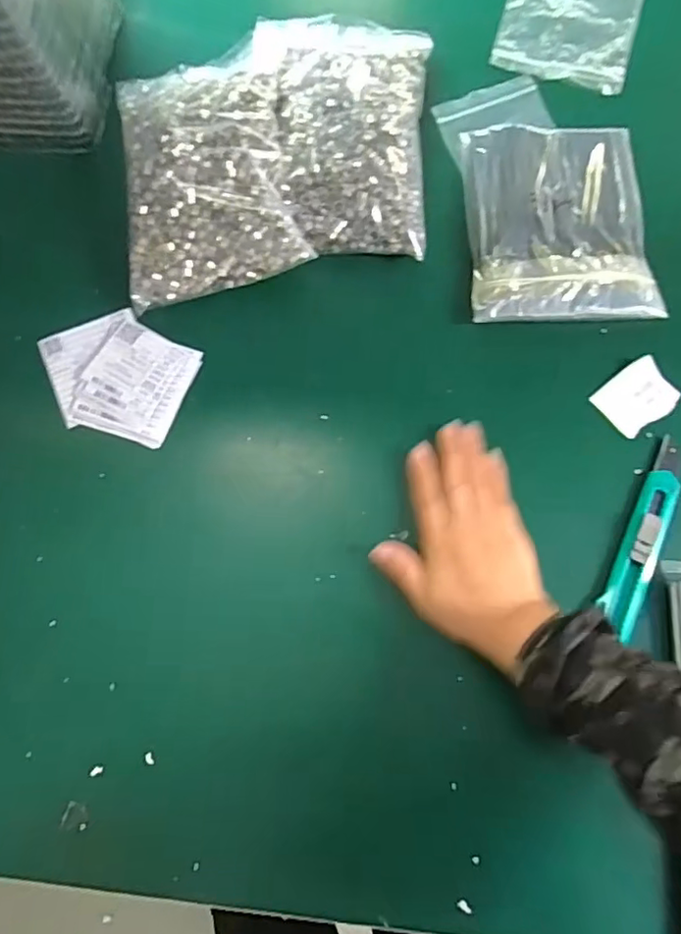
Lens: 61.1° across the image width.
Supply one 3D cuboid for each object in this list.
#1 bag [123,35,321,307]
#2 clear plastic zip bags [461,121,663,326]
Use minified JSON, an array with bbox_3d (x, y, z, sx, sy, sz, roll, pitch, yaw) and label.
[{"bbox_3d":[-0.114,-0.250,0.478,0.137,0.056,0.220,-11,76,-3],"label":"bag"},{"bbox_3d":[0.183,-0.209,0.485,0.152,0.027,0.184,-4,76,-2],"label":"clear plastic zip bags"}]

